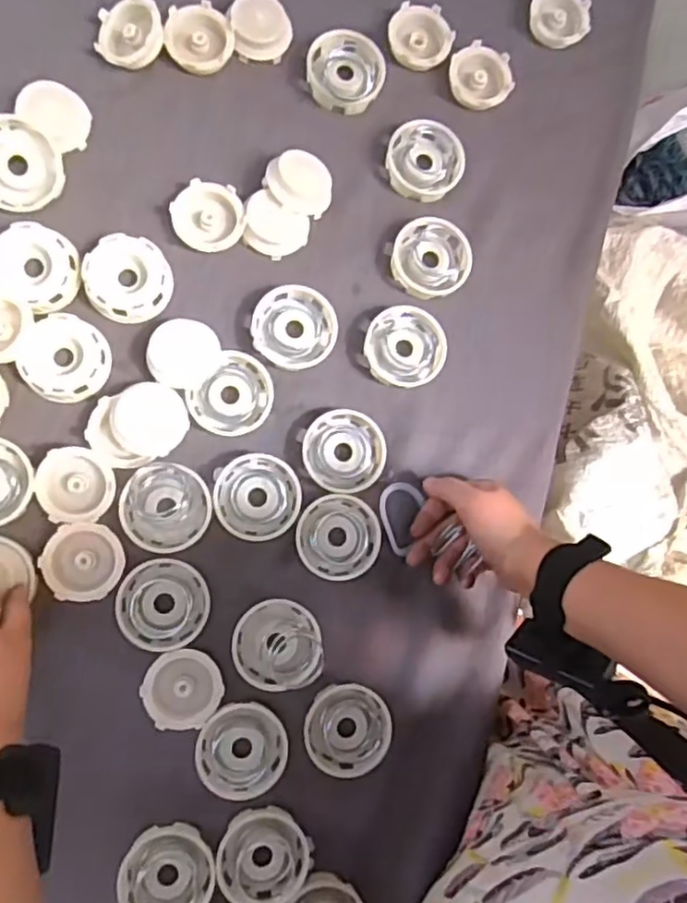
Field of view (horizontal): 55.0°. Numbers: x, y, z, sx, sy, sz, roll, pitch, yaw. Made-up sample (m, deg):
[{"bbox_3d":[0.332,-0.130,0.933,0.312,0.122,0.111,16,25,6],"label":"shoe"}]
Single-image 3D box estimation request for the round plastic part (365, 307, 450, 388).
[{"bbox_3d":[0.048,-0.081,0.511,0.061,0.015,0.061,1,81,-8],"label":"round plastic part"}]

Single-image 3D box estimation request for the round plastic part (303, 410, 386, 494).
[{"bbox_3d":[0.001,-0.001,0.503,0.060,0.012,0.062,1,81,-8],"label":"round plastic part"}]

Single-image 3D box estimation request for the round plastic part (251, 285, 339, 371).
[{"bbox_3d":[-0.037,-0.094,0.501,0.062,0.013,0.061,1,81,-8],"label":"round plastic part"}]

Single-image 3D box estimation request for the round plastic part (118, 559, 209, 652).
[{"bbox_3d":[-0.127,0.109,0.466,0.061,0.006,0.061,1,81,-8],"label":"round plastic part"}]

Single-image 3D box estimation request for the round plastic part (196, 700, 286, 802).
[{"bbox_3d":[-0.070,0.209,0.460,0.060,0.011,0.062,1,81,-8],"label":"round plastic part"}]

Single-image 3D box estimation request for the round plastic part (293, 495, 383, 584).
[{"bbox_3d":[-0.004,0.065,0.498,0.061,0.010,0.062,1,81,-8],"label":"round plastic part"}]

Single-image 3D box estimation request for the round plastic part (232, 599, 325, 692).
[{"bbox_3d":[-0.047,0.138,0.472,0.061,0.020,0.060,1,81,-8],"label":"round plastic part"}]

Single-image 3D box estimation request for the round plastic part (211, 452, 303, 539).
[{"bbox_3d":[-0.064,0.034,0.489,0.062,0.008,0.062,5,80,-7],"label":"round plastic part"}]

